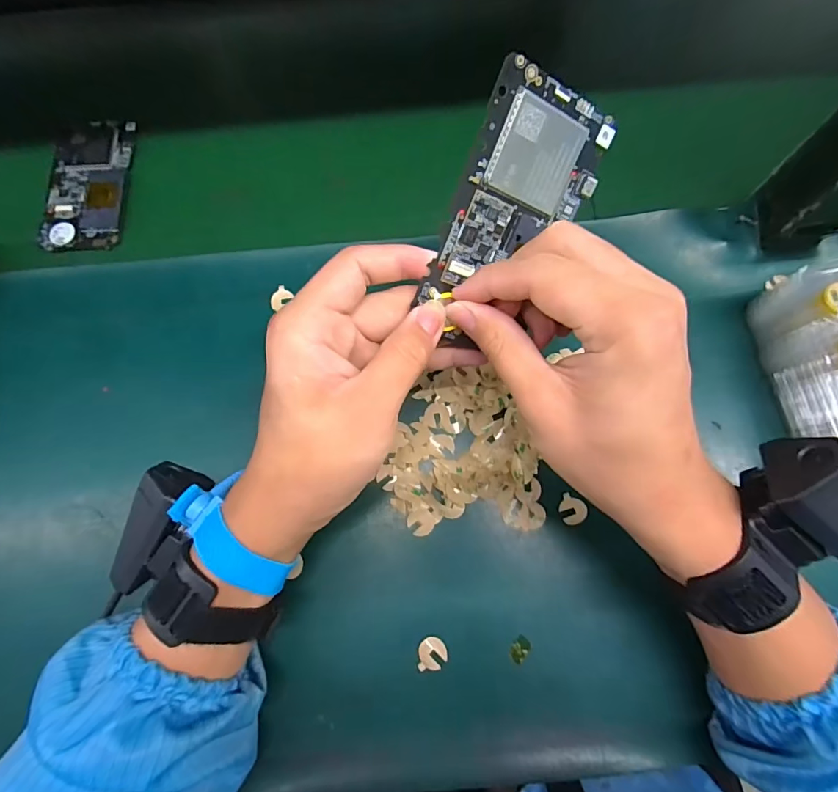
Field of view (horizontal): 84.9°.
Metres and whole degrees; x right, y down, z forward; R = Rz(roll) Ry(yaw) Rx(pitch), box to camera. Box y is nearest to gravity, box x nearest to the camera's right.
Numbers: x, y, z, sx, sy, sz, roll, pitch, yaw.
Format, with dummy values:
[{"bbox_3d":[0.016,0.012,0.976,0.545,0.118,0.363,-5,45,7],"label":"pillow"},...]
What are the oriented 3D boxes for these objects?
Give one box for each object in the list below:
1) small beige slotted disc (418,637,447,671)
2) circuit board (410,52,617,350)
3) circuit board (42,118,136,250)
[{"bbox_3d":[0.008,0.158,0.279,0.017,0.004,0.018,0,77,2],"label":"small beige slotted disc"},{"bbox_3d":[0.044,-0.081,0.224,0.063,0.005,0.127,13,113,-23],"label":"circuit board"},{"bbox_3d":[-0.278,-0.181,0.389,0.068,0.008,0.122,-2,77,1],"label":"circuit board"}]

